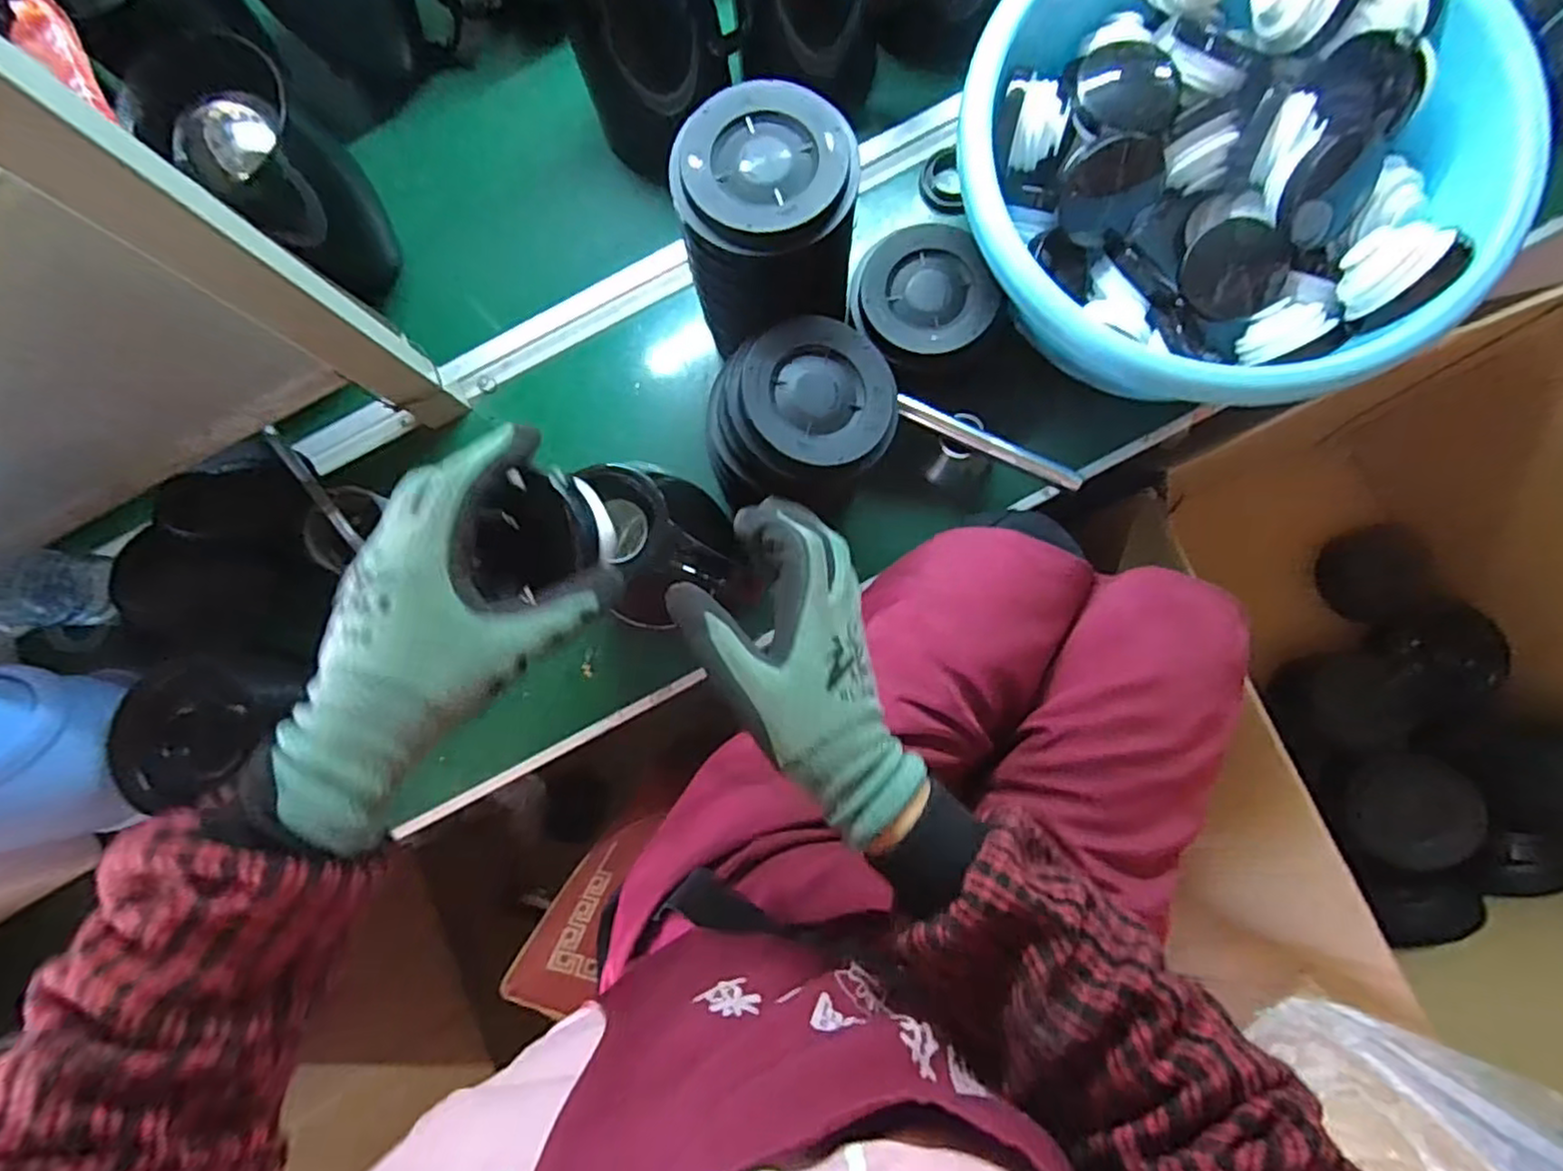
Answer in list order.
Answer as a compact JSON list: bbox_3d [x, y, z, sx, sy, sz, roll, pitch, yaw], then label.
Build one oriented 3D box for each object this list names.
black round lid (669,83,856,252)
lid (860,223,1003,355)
[{"bbox_3d":[-0.012,-0.261,0.441,0.107,0.018,0.107,-1,82,4],"label":"black round lid"},{"bbox_3d":[0.110,-0.226,0.536,0.090,0.024,0.097,-1,82,4],"label":"lid"}]

